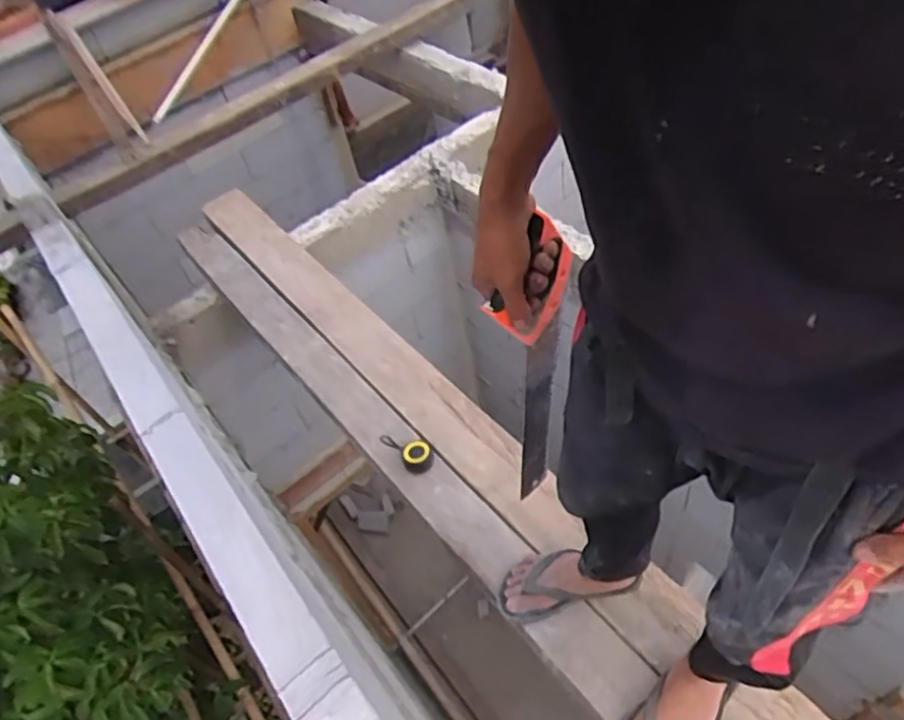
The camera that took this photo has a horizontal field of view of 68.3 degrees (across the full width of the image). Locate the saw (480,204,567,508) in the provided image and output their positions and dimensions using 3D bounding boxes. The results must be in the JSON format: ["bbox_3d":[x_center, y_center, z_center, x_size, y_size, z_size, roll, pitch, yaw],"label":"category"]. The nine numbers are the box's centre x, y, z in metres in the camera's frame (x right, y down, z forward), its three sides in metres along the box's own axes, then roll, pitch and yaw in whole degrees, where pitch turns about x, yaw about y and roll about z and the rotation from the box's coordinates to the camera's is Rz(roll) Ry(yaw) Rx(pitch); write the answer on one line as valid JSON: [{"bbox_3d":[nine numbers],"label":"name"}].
[{"bbox_3d":[0.111,0.058,0.912,0.041,0.553,0.113,27,63,23],"label":"saw"}]

